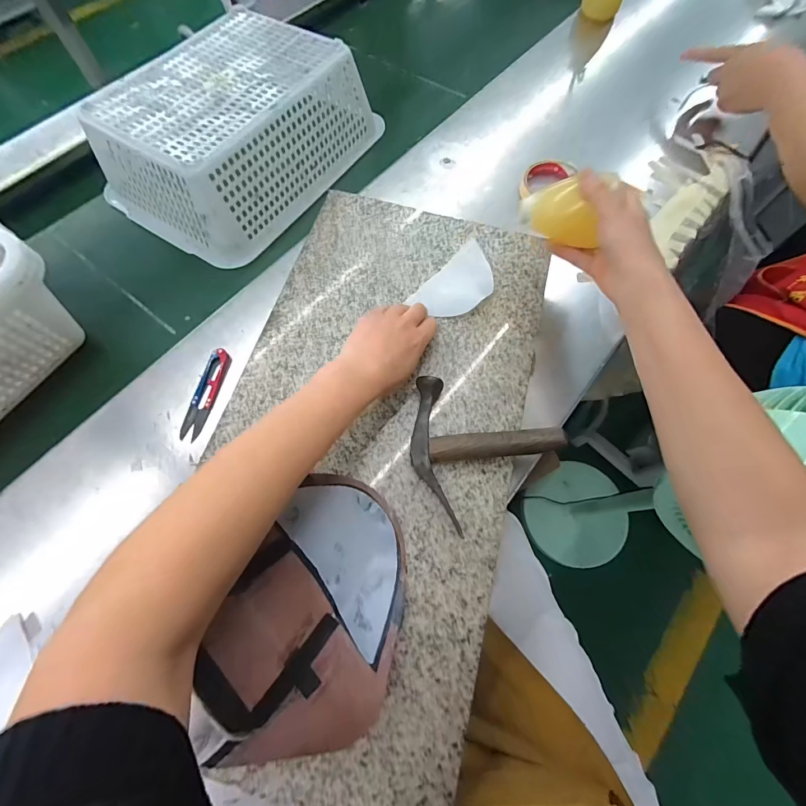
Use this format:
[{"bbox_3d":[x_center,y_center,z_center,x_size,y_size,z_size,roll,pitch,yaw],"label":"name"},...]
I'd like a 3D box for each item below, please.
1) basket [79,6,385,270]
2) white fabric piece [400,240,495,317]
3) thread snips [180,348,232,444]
[{"bbox_3d":[-0.242,-0.395,0.554,0.265,0.130,0.355,30,71,11],"label":"basket"},{"bbox_3d":[0.071,-0.144,0.442,0.067,0.006,0.114,39,74,16],"label":"white fabric piece"},{"bbox_3d":[-0.217,-0.011,0.407,0.022,0.015,0.104,12,69,5],"label":"thread snips"}]

